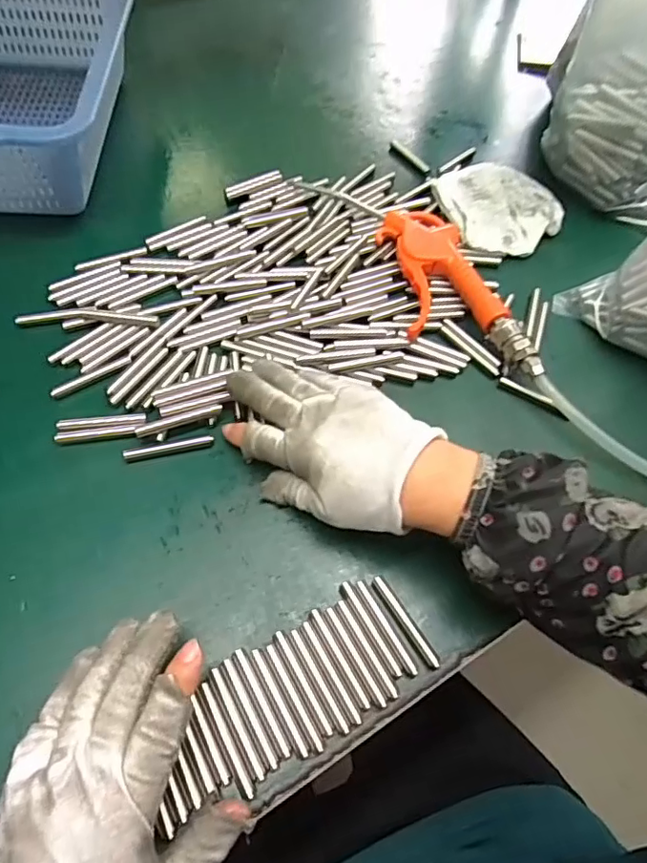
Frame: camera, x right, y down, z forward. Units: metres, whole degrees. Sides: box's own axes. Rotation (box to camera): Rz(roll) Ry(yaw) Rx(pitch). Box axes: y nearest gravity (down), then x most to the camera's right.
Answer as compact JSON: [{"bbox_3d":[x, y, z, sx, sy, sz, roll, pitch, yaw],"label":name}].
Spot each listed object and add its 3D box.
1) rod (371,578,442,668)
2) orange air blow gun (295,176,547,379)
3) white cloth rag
[{"bbox_3d":[0.048,0.109,0.317,0.007,0.004,0.058,-28,66,-19],"label":"rod"},{"bbox_3d":[0.079,-0.142,0.450,0.092,0.022,0.270,-23,64,-17],"label":"orange air blow gun"},{"bbox_3d":[0.162,-0.205,0.505,0.103,0.023,0.108,-11,61,-10],"label":"white cloth rag"}]

